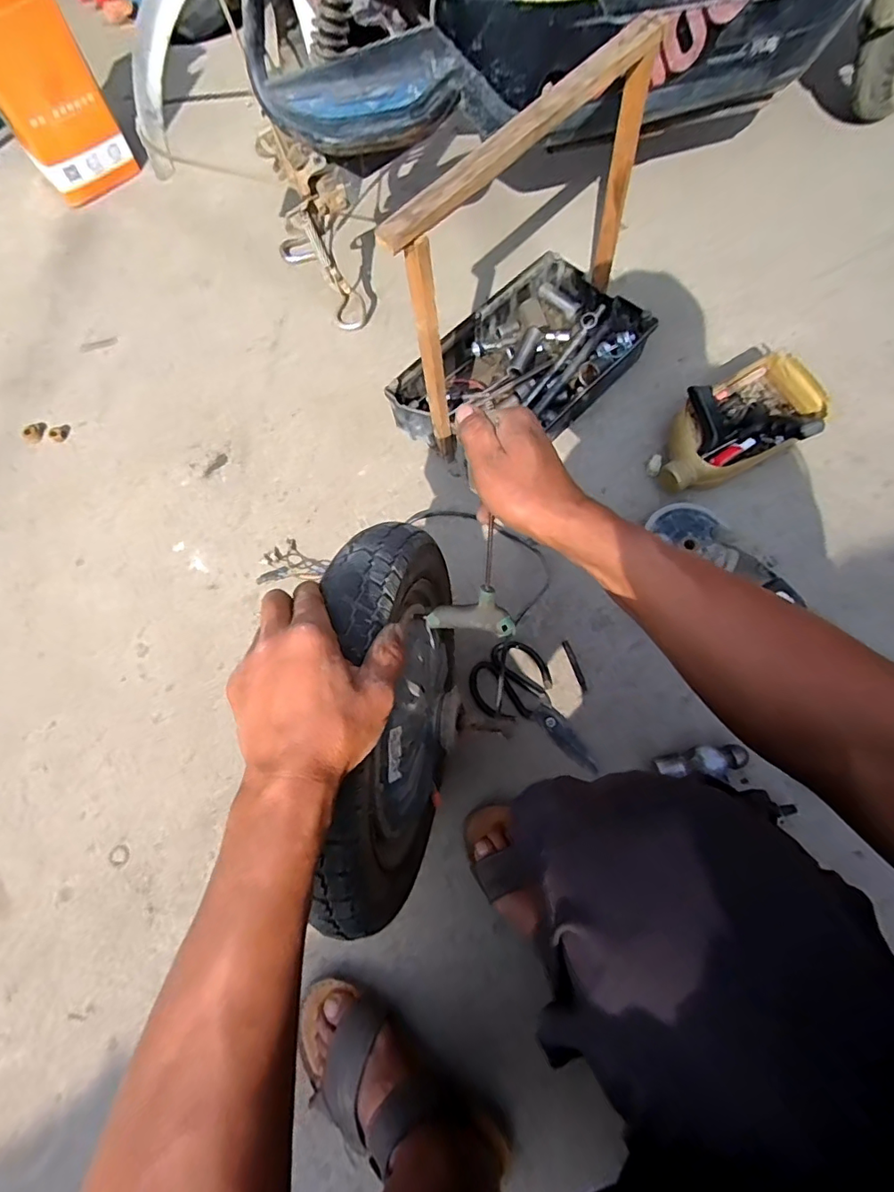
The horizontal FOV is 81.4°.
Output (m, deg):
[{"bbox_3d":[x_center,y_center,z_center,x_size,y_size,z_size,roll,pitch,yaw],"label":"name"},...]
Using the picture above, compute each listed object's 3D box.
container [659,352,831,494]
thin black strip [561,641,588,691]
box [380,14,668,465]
[{"bbox_3d":[0.413,-0.241,0.741,0.239,0.081,0.149,-34,75,-9],"label":"container"},{"bbox_3d":[0.172,0.093,0.697,0.010,0.004,0.070,-19,73,-5],"label":"thin black strip"},{"bbox_3d":[0.109,-0.389,0.668,0.220,0.370,0.398,43,78,13],"label":"box"}]

